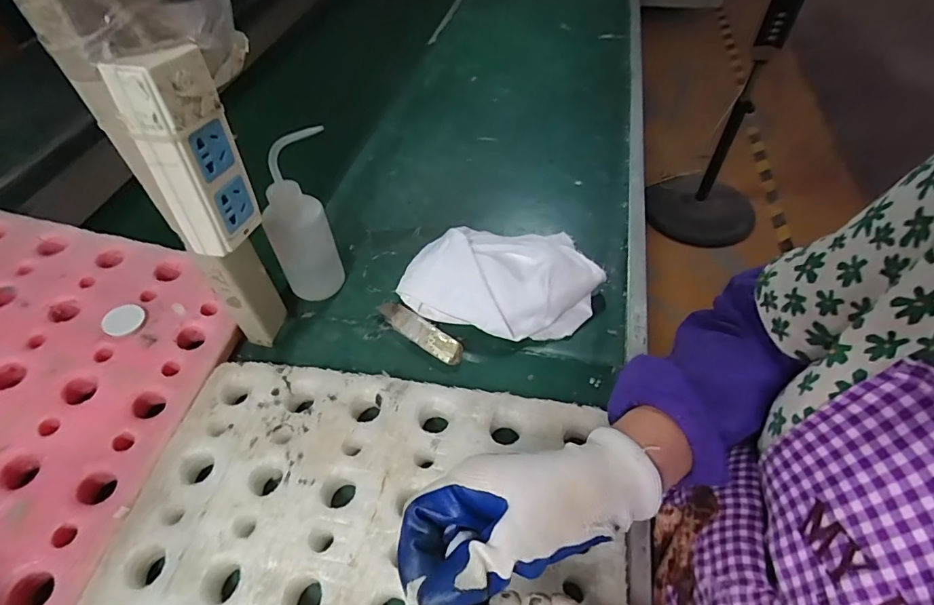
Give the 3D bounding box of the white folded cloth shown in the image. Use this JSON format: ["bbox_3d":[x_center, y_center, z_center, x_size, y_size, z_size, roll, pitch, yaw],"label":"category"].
[{"bbox_3d":[0.038,-0.033,0.506,0.207,0.046,0.130,11,51,12],"label":"white folded cloth"}]

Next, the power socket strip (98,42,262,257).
[{"bbox_3d":[-0.187,-0.100,0.317,0.032,0.127,0.053,7,50,9],"label":"power socket strip"}]

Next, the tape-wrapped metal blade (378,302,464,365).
[{"bbox_3d":[-0.048,0.030,0.489,0.108,0.016,0.029,29,56,25],"label":"tape-wrapped metal blade"}]

